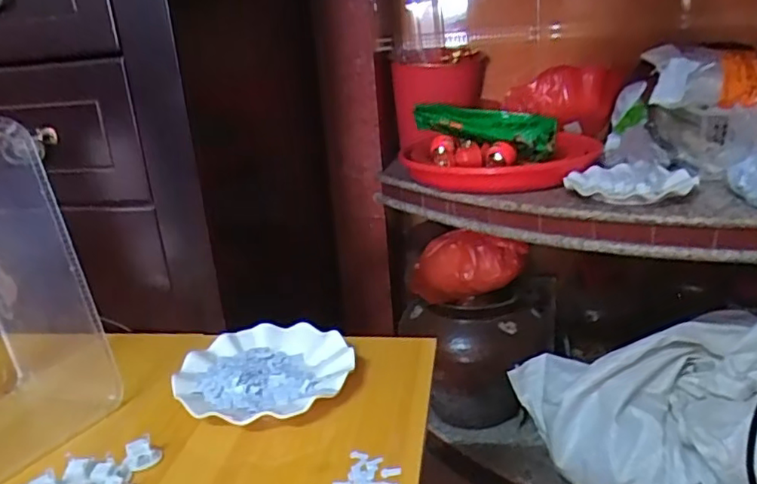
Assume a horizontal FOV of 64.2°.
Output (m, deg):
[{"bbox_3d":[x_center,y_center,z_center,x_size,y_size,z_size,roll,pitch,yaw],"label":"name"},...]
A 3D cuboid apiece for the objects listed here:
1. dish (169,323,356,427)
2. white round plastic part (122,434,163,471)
[{"bbox_3d":[-0.120,0.141,0.649,0.180,0.027,0.179,-3,19,1],"label":"dish"},{"bbox_3d":[-0.211,0.189,0.537,0.031,0.019,0.022,-17,23,-34],"label":"white round plastic part"}]

